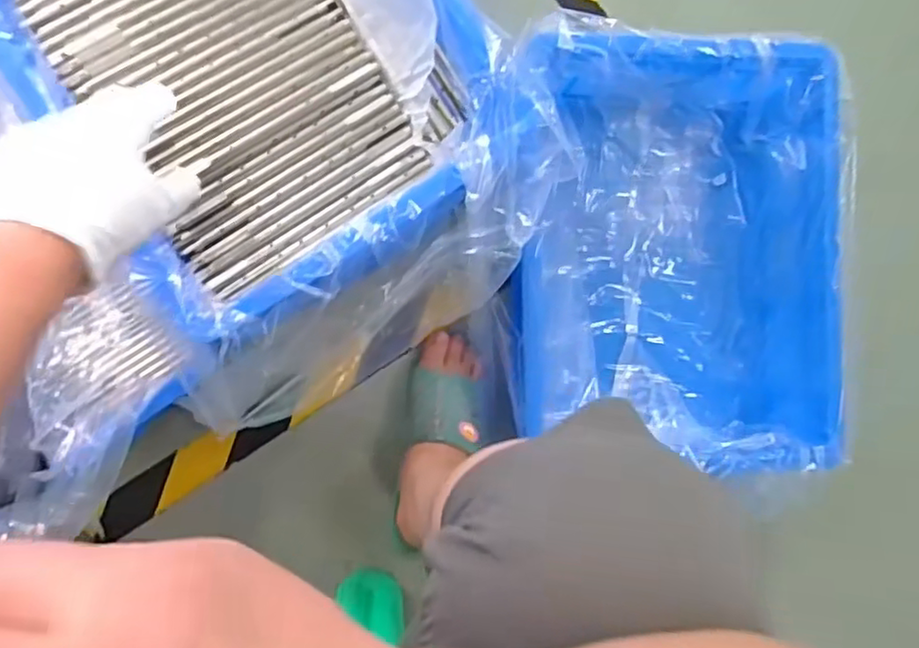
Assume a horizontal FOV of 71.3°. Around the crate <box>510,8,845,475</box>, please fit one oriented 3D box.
[{"bbox_3d":[0.211,-0.070,0.656,0.307,0.129,0.392,3,89,-7],"label":"crate"}]

